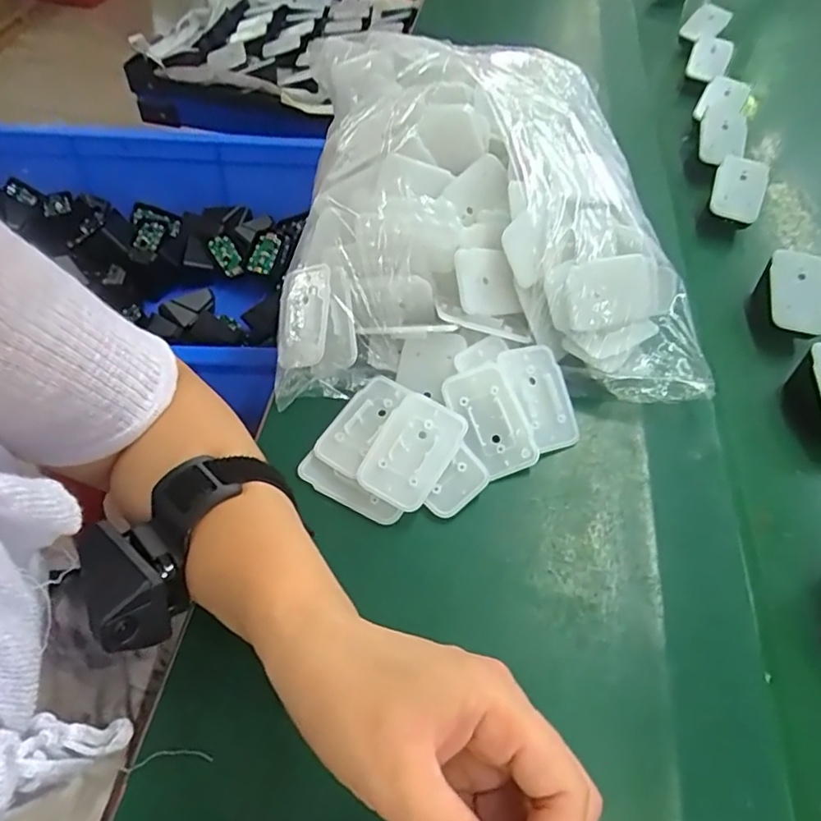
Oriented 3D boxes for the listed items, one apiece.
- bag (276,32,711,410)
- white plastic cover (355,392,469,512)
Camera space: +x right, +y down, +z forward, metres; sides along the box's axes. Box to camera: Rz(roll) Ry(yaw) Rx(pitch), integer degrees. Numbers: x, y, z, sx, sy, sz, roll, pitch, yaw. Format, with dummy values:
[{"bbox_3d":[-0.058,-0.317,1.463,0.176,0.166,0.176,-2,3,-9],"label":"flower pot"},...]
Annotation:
[{"bbox_3d":[0.053,-0.157,0.434,0.276,0.120,0.294,2,53,-3],"label":"bag"},{"bbox_3d":[0.001,0.024,0.345,0.043,0.008,0.068,29,67,12],"label":"white plastic cover"}]

